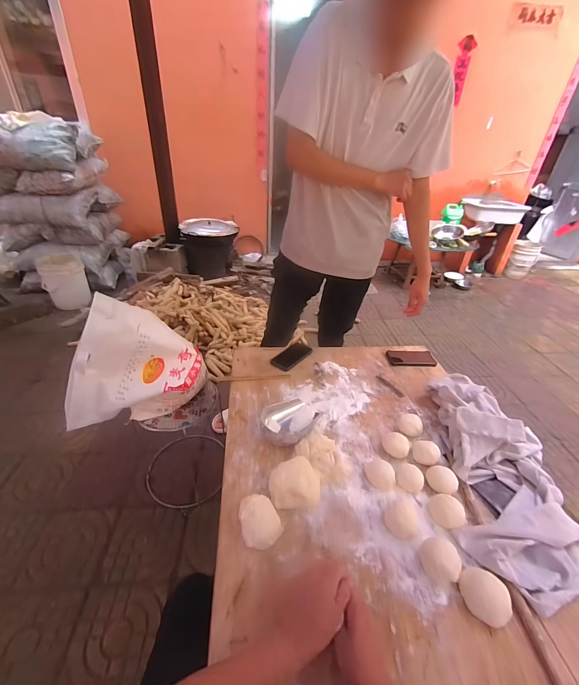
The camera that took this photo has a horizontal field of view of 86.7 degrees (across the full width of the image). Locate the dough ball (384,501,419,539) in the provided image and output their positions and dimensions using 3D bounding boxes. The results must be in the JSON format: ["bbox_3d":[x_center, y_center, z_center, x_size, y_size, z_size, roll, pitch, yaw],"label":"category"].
[{"bbox_3d":[0.228,0.360,0.623,0.062,0.055,0.057,3,34,-2],"label":"dough ball"}]

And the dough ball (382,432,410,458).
[{"bbox_3d":[0.270,0.262,0.783,0.065,0.036,0.055,19,37,22],"label":"dough ball"}]

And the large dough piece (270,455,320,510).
[{"bbox_3d":[0.011,0.303,0.664,0.105,0.047,0.101,6,34,4],"label":"large dough piece"}]

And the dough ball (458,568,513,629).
[{"bbox_3d":[0.335,0.430,0.523,0.062,0.034,0.076,-16,39,-28],"label":"dough ball"}]

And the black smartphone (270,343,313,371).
[{"bbox_3d":[0.008,0.048,1.096,0.076,0.015,0.164,27,42,29],"label":"black smartphone"}]

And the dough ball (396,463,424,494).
[{"bbox_3d":[0.278,0.314,0.709,0.059,0.026,0.058,2,36,-2],"label":"dough ball"}]

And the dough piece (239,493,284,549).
[{"bbox_3d":[-0.061,0.350,0.605,0.072,0.034,0.101,-15,38,-25],"label":"dough piece"}]

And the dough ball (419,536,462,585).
[{"bbox_3d":[0.279,0.395,0.564,0.067,0.042,0.069,3,34,-2],"label":"dough ball"}]

